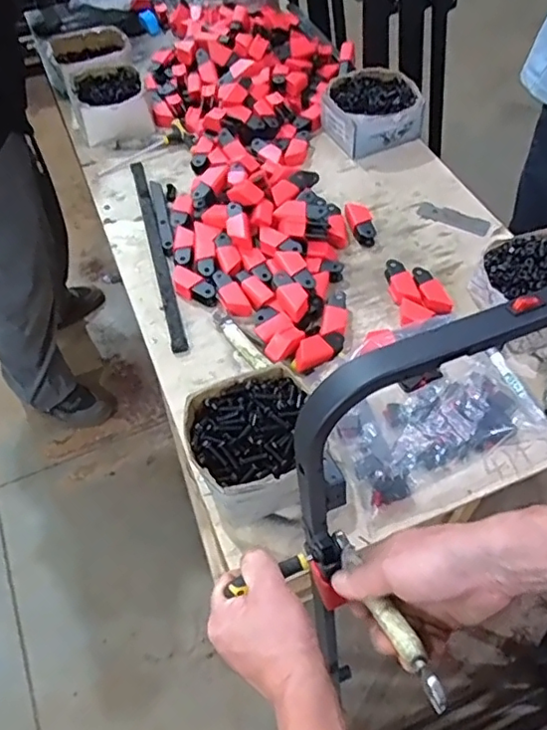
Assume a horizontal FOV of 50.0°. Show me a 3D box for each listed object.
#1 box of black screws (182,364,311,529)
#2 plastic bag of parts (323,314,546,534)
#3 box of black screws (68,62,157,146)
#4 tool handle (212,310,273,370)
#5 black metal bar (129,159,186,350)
[{"bbox_3d":[-0.026,0.093,0.688,0.148,0.086,0.161,-9,55,-5],"label":"box of black screws"},{"bbox_3d":[0.181,0.050,0.740,0.266,0.041,0.224,-26,58,-16],"label":"plastic bag of parts"},{"bbox_3d":[-0.309,-0.511,1.134,0.140,0.064,0.190,-20,57,-12],"label":"box of black screws"},{"bbox_3d":[-0.049,-0.038,0.832,0.024,0.015,0.125,-29,59,-18],"label":"tool handle"},{"bbox_3d":[-0.193,-0.196,0.955,0.025,0.013,0.450,-12,56,-10],"label":"black metal bar"}]

